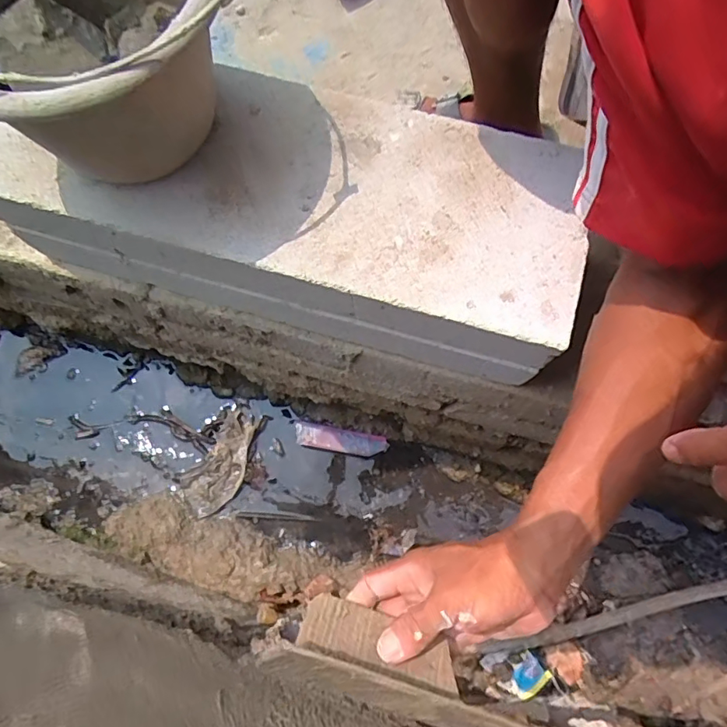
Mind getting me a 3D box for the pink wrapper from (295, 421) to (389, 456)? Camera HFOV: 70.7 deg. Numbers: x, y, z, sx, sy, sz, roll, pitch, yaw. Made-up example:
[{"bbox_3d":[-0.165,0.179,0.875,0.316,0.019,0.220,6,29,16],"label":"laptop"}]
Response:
[{"bbox_3d":[-0.042,0.141,0.944,0.169,0.007,0.041,10,76,4],"label":"pink wrapper"}]

